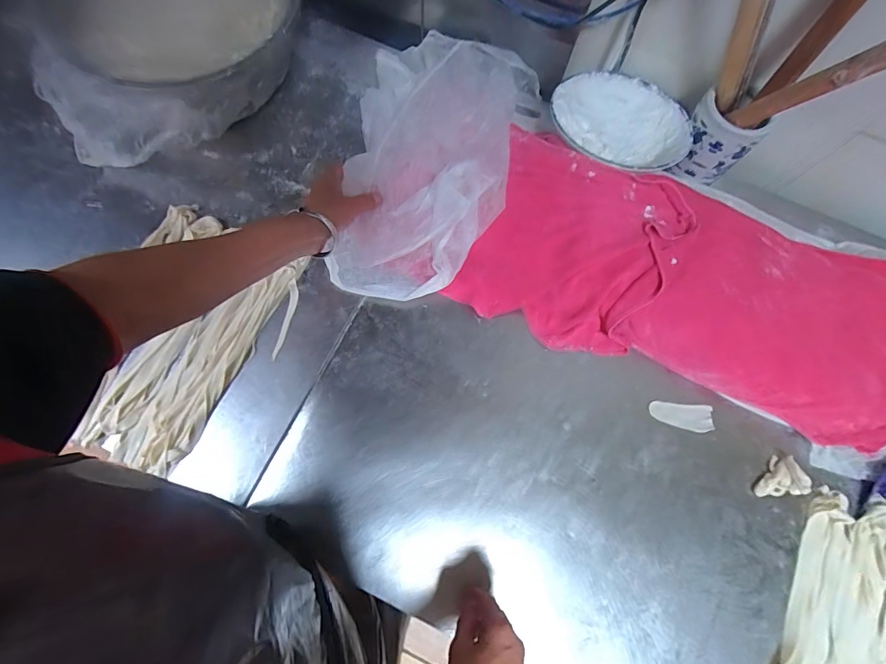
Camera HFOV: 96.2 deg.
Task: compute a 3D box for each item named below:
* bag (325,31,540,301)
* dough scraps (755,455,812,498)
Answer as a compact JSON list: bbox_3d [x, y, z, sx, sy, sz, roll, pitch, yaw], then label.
[{"bbox_3d":[-0.016,-0.266,0.590,0.272,0.130,0.425,11,74,2],"label":"bag"},{"bbox_3d":[0.444,0.195,0.527,0.056,0.027,0.047,-12,75,-5],"label":"dough scraps"}]

